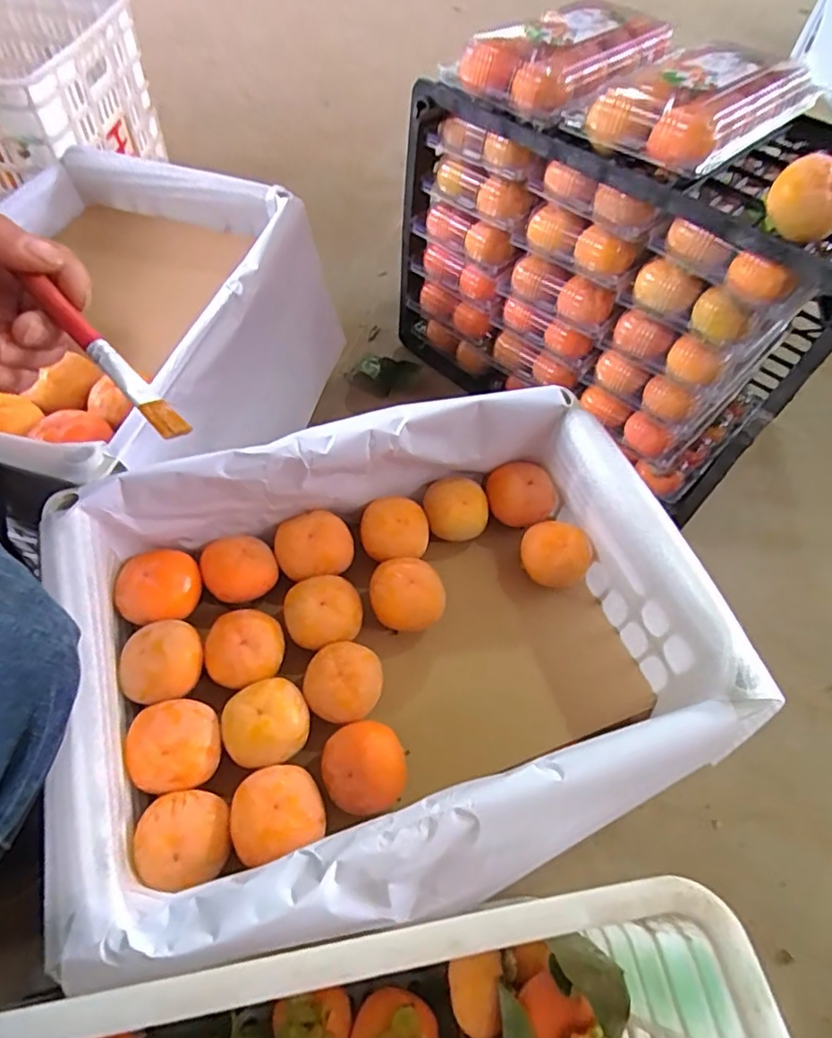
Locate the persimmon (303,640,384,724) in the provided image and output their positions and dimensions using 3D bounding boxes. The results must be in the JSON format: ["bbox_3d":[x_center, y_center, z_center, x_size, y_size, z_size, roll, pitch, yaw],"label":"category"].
[{"bbox_3d":[-0.055,0.127,0.438,0.054,0.051,0.055,2,56,-3],"label":"persimmon"}]

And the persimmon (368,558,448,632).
[{"bbox_3d":[-0.008,0.068,0.481,0.058,0.050,0.056,2,56,-3],"label":"persimmon"}]

